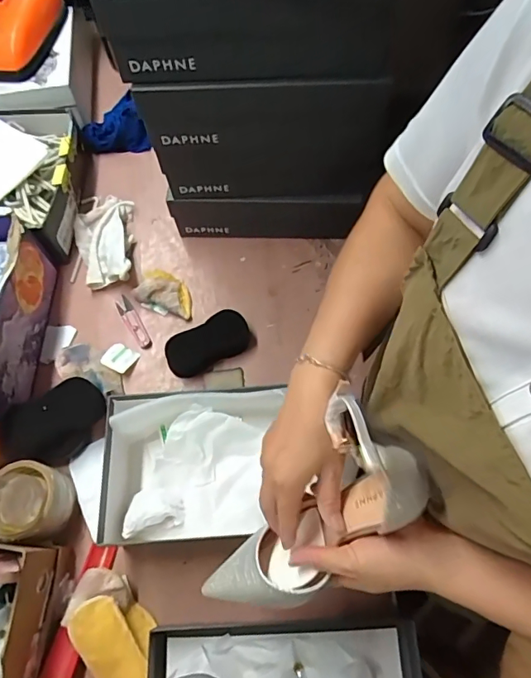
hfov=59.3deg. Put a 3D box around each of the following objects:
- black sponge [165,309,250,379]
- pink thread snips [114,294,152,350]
[{"bbox_3d":[-0.086,0.006,0.697,0.127,0.028,0.060,-27,68,-10],"label":"black sponge"},{"bbox_3d":[-0.208,-0.026,0.733,0.022,0.013,0.098,-31,69,-11],"label":"pink thread snips"}]

